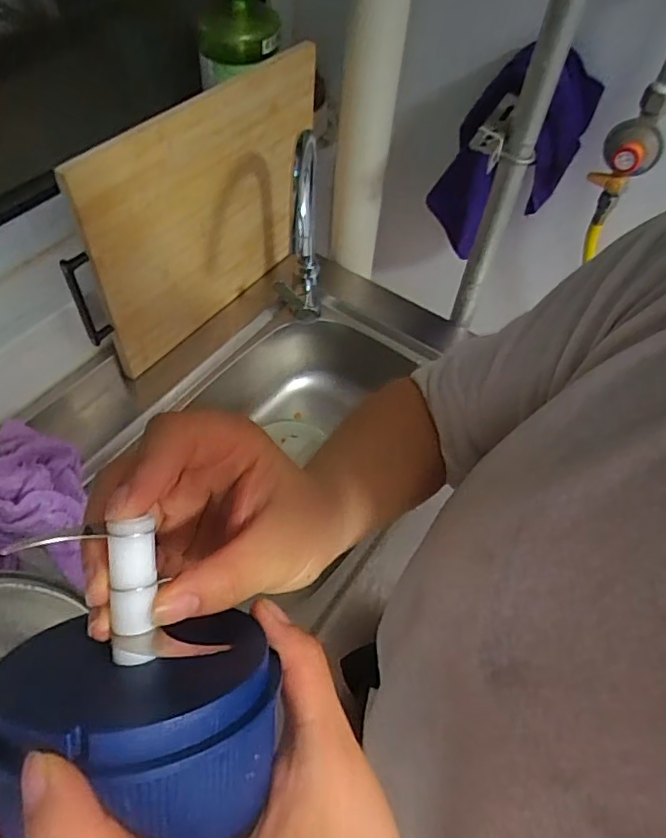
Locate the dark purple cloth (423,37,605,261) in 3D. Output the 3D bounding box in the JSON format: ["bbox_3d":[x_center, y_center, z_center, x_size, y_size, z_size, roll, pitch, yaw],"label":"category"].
[{"bbox_3d":[0.230,-0.343,0.755,0.169,0.249,0.068,16,54,7],"label":"dark purple cloth"}]

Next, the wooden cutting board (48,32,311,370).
[{"bbox_3d":[-0.153,-0.264,0.731,0.029,0.293,0.419,32,58,18],"label":"wooden cutting board"}]

